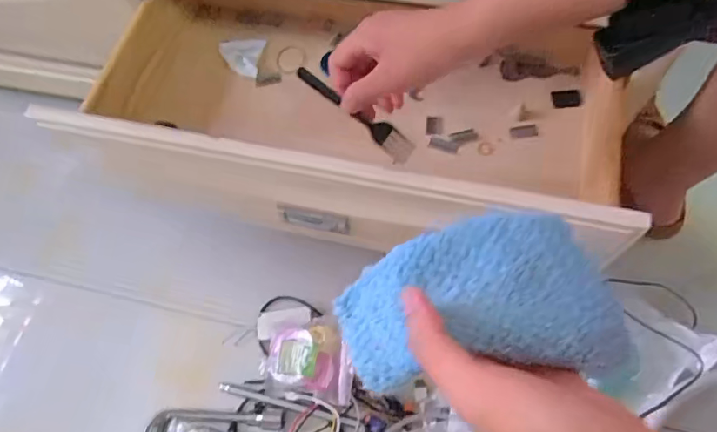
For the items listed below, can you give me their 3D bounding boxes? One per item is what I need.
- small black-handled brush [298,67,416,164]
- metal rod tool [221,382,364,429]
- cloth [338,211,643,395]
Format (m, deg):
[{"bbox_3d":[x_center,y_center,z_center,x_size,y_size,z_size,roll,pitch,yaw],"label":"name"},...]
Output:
[{"bbox_3d":[-0.004,-0.084,0.403,0.113,0.013,0.016,37,71,0],"label":"small black-handled brush"},{"bbox_3d":[-0.085,0.227,0.598,0.177,0.008,0.012,12,65,9],"label":"metal rod tool"},{"bbox_3d":[0.061,0.038,0.252,0.139,0.029,0.086,-5,64,2],"label":"cloth"}]

